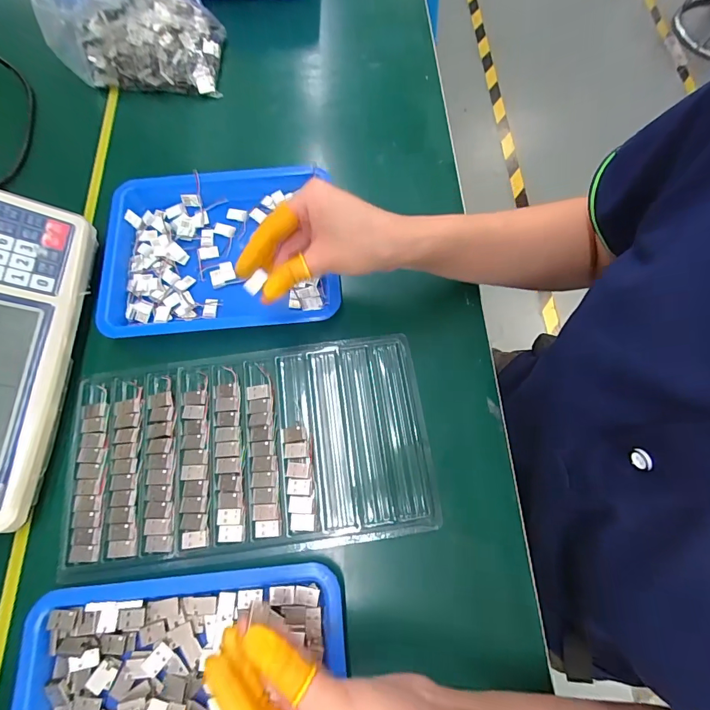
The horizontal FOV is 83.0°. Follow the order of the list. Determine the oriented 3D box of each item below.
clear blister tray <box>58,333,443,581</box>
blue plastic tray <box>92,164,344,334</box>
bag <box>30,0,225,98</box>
[{"bbox_3d":[-0.086,0.077,0.336,0.290,0.016,0.162,-8,70,-2],"label":"clear blister tray"},{"bbox_3d":[-0.133,-0.100,0.387,0.219,0.028,0.170,-5,70,-1],"label":"blue plastic tray"},{"bbox_3d":[-0.260,-0.406,0.453,0.190,0.148,0.155,3,70,2],"label":"bag"}]

